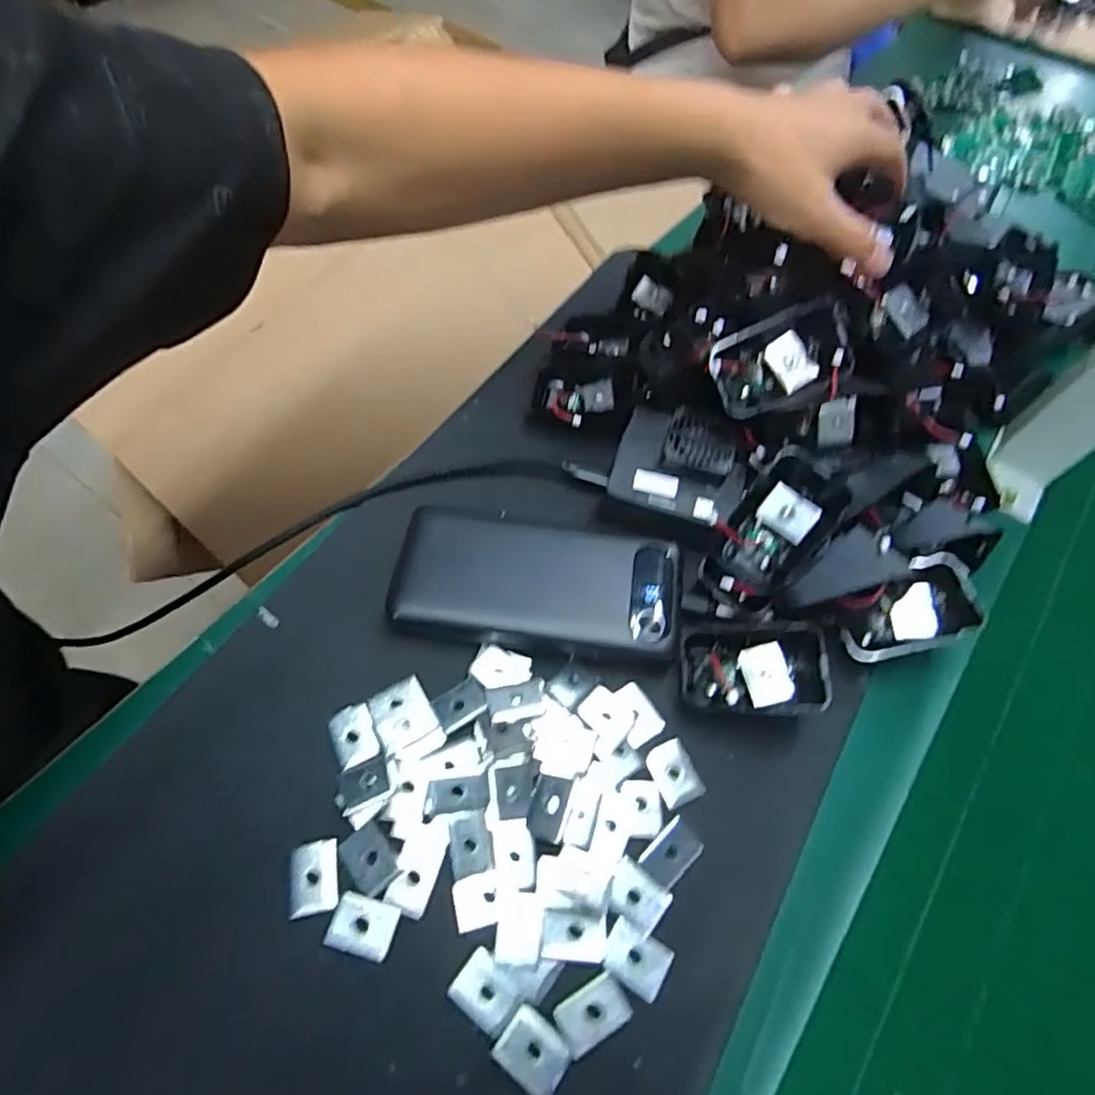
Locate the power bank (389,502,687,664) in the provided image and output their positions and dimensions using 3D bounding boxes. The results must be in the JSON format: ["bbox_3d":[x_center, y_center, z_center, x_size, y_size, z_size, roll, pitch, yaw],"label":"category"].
[{"bbox_3d":[-0.006,0.020,0.352,0.152,0.025,0.071,9,60,1],"label":"power bank"}]

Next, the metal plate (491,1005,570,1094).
[{"bbox_3d":[-0.006,0.206,0.259,0.028,0.007,0.022,34,64,15],"label":"metal plate"}]

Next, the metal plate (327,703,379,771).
[{"bbox_3d":[-0.096,0.094,0.315,0.020,0.004,0.029,-19,63,-14],"label":"metal plate"}]

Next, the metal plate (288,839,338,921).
[{"bbox_3d":[-0.105,0.147,0.283,0.021,0.004,0.029,-9,61,-9],"label":"metal plate"}]

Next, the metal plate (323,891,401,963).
[{"bbox_3d":[-0.080,0.164,0.275,0.027,0.004,0.022,17,60,6],"label":"metal plate"}]

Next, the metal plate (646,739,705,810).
[{"bbox_3d":[0.064,0.113,0.317,0.023,0.004,0.029,-23,71,-17],"label":"metal plate"}]

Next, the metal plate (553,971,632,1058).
[{"bbox_3d":[0.019,0.195,0.266,0.029,0.005,0.019,-26,65,-17],"label":"metal plate"}]

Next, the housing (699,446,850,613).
[{"bbox_3d":[0.121,-0.011,0.339,0.023,0.079,0.045,-6,42,-50],"label":"housing"}]

